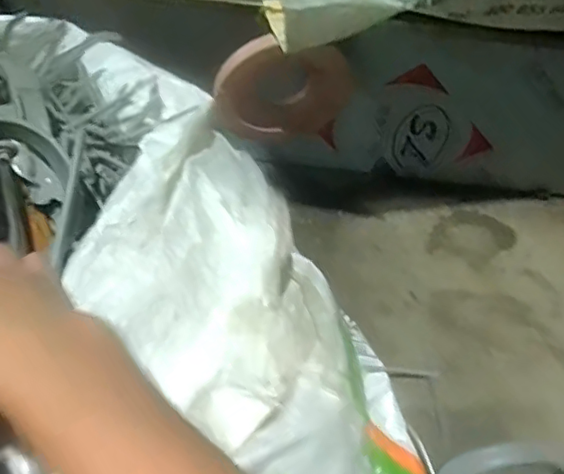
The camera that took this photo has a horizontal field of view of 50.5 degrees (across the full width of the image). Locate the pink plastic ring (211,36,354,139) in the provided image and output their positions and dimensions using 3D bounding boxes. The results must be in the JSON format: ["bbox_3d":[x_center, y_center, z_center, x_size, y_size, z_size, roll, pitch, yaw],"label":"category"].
[{"bbox_3d":[0.002,-0.165,0.678,0.163,0.159,0.022,-21,61,-17],"label":"pink plastic ring"}]

